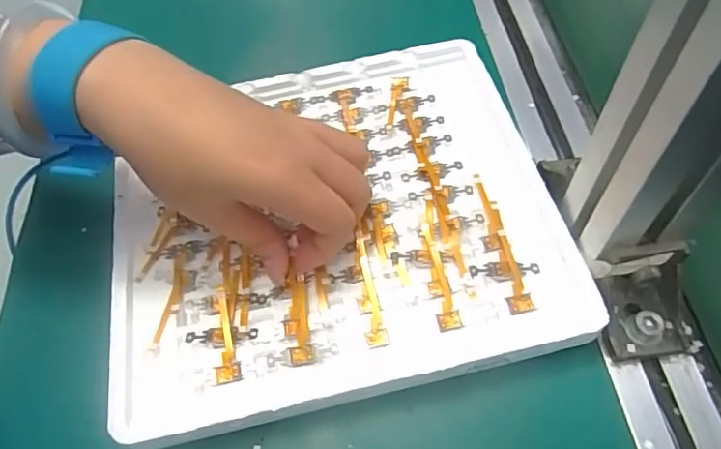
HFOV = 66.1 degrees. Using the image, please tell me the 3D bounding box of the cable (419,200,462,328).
[{"bbox_3d":[0.037,0.018,0.275,0.012,0.004,0.070,-9,58,-1],"label":"cable"}]

